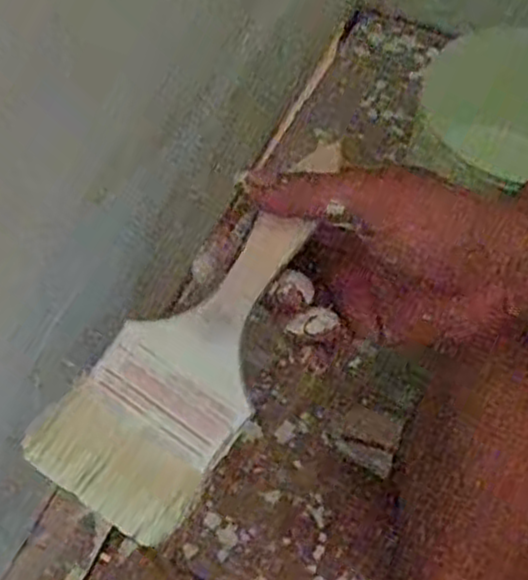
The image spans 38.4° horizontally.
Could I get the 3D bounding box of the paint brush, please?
[{"bbox_3d":[-0.025,0.018,0.332,0.070,0.018,0.183,35,90,17],"label":"paint brush"}]

